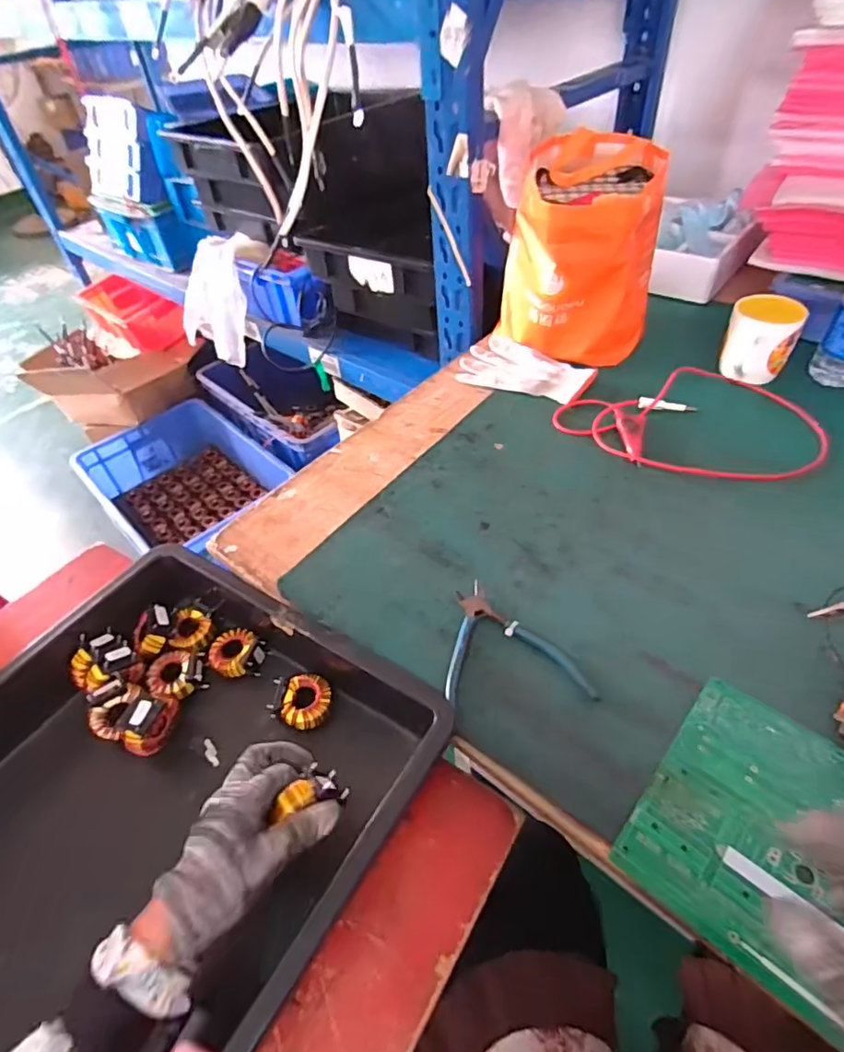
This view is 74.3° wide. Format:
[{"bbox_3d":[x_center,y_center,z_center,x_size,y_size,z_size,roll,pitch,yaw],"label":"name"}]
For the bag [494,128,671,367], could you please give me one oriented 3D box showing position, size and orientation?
[{"bbox_3d":[0.222,-0.383,0.788,0.199,0.237,0.197,10,49,14],"label":"bag"}]

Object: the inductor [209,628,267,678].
[{"bbox_3d":[-0.182,0.125,0.549,0.050,0.020,0.049,-2,47,3],"label":"inductor"}]

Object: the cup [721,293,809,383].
[{"bbox_3d":[0.443,-0.241,0.734,0.082,0.094,0.075,22,52,23],"label":"cup"}]

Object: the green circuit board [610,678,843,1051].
[{"bbox_3d":[0.286,0.237,0.374,0.251,0.010,0.184,31,57,29],"label":"green circuit board"}]

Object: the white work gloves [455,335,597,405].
[{"bbox_3d":[0.146,-0.225,0.801,0.192,0.016,0.105,26,54,26],"label":"white work gloves"}]

